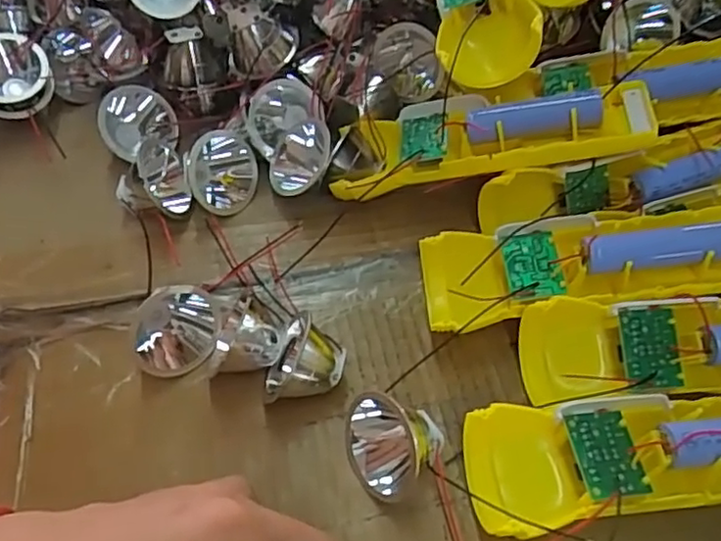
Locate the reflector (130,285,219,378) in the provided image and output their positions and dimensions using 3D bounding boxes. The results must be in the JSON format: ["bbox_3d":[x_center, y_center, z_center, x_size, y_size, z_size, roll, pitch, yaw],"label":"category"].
[{"bbox_3d":[-0.088,0.028,0.309,0.041,0.025,0.040,-2,52,3],"label":"reflector"}]

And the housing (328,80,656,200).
[{"bbox_3d":[0.062,-0.067,0.322,0.149,0.026,0.044,-5,50,19],"label":"housing"}]

